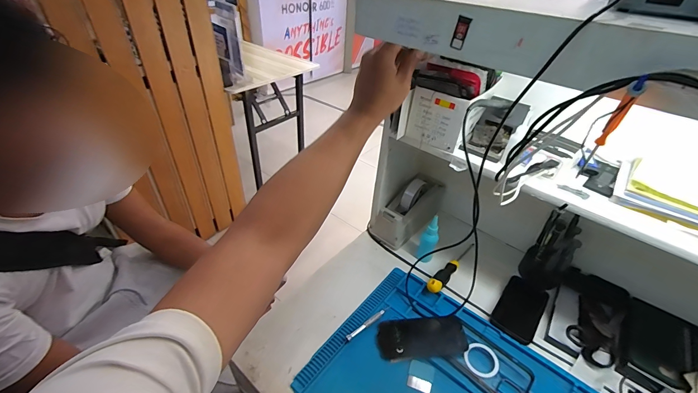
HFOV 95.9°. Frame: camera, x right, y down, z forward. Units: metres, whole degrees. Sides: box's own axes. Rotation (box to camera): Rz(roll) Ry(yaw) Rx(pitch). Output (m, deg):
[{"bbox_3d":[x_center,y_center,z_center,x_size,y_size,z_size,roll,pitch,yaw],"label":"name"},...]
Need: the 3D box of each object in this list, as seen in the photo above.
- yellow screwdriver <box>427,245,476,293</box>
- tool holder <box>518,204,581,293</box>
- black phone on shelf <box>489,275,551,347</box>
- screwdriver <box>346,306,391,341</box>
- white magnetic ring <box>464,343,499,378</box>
[{"bbox_3d":[0.227,0.145,0.681,0.027,0.032,0.192,31,47,29],"label":"yellow screwdriver"},{"bbox_3d":[0.415,0.110,0.636,0.078,0.161,0.063,33,47,30],"label":"tool holder"},{"bbox_3d":[0.333,0.214,0.609,0.074,0.005,0.143,31,46,29],"label":"black phone on shelf"},{"bbox_3d":[0.037,0.232,0.582,0.104,0.005,0.011,-25,47,-31],"label":"screwdriver"},{"bbox_3d":[0.226,0.275,0.532,0.053,0.006,0.057,2,39,-2],"label":"white magnetic ring"}]

